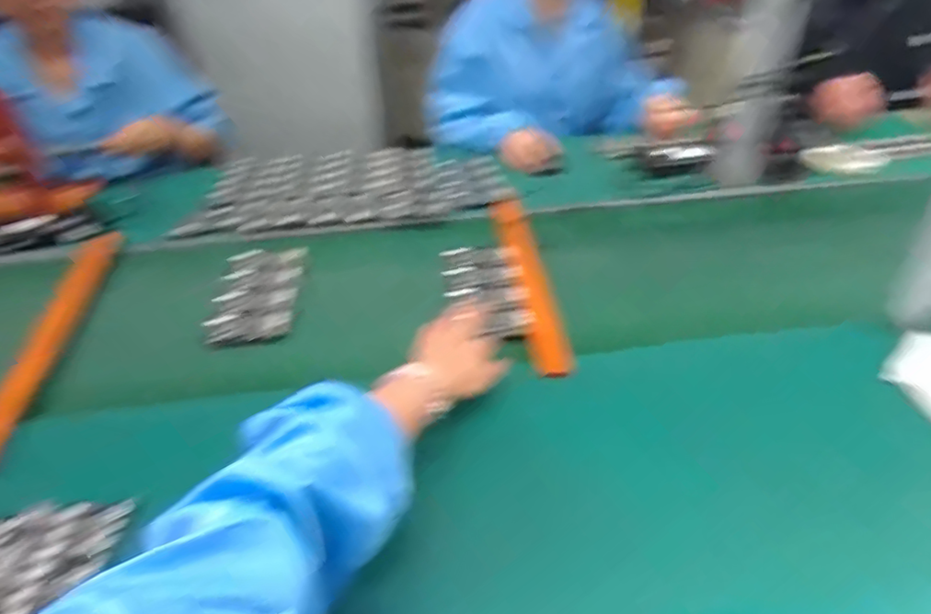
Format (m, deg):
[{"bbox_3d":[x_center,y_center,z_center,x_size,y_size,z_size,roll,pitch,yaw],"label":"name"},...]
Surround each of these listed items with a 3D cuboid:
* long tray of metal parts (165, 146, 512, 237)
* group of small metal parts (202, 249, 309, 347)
[{"bbox_3d":[-0.227,-0.237,1.138,0.577,0.036,0.348,-5,35,-4],"label":"long tray of metal parts"},{"bbox_3d":[-0.299,-0.024,0.849,0.114,0.015,0.222,-5,35,-4],"label":"group of small metal parts"}]

